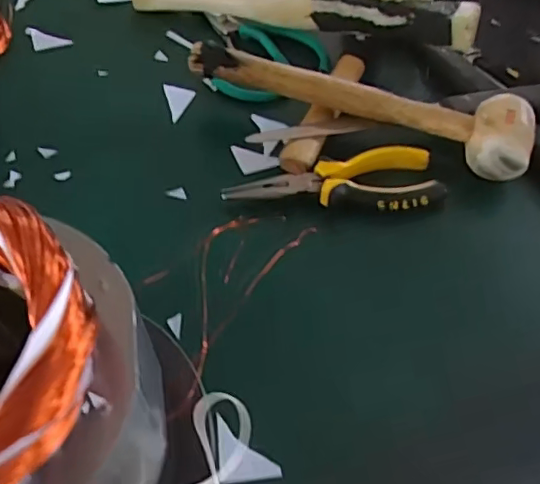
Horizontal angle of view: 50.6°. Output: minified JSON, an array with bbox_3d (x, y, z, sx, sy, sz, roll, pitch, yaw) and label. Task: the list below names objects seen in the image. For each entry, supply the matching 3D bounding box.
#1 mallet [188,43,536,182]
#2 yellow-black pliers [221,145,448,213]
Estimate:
[{"bbox_3d":[0.067,-0.109,0.447,0.265,0.049,0.057,20,56,12],"label":"mallet"},{"bbox_3d":[0.048,-0.035,0.411,0.150,0.022,0.054,-12,55,-10],"label":"yellow-black pliers"}]

